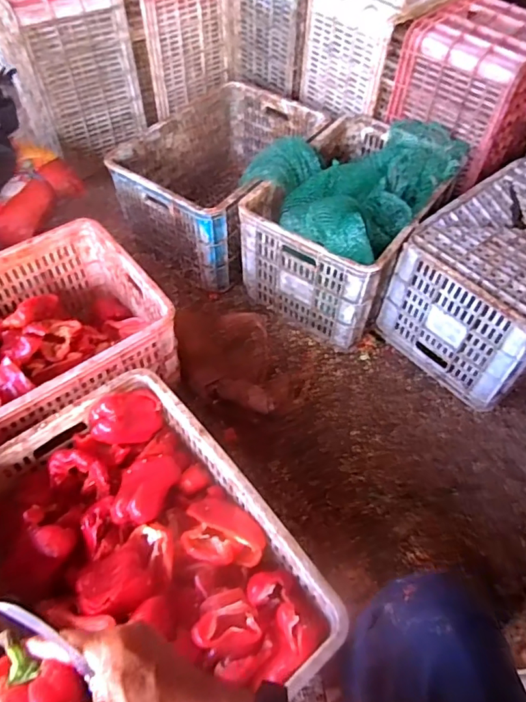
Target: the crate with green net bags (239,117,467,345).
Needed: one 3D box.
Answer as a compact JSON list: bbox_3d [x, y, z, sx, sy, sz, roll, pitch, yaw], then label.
[{"bbox_3d":[0.201,-0.357,1.231,0.409,0.328,0.536,32,59,20],"label":"crate with green net bags"}]

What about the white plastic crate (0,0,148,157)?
[{"bbox_3d":[-0.573,-0.844,1.423,0.296,0.393,0.339,-30,61,-22],"label":"white plastic crate"}]

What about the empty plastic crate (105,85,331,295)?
[{"bbox_3d":[-0.115,-0.461,1.354,0.358,0.269,0.508,27,57,16],"label":"empty plastic crate"}]

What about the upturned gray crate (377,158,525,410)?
[{"bbox_3d":[0.569,-0.173,1.153,0.488,0.266,0.333,-36,63,-25],"label":"upturned gray crate"}]

